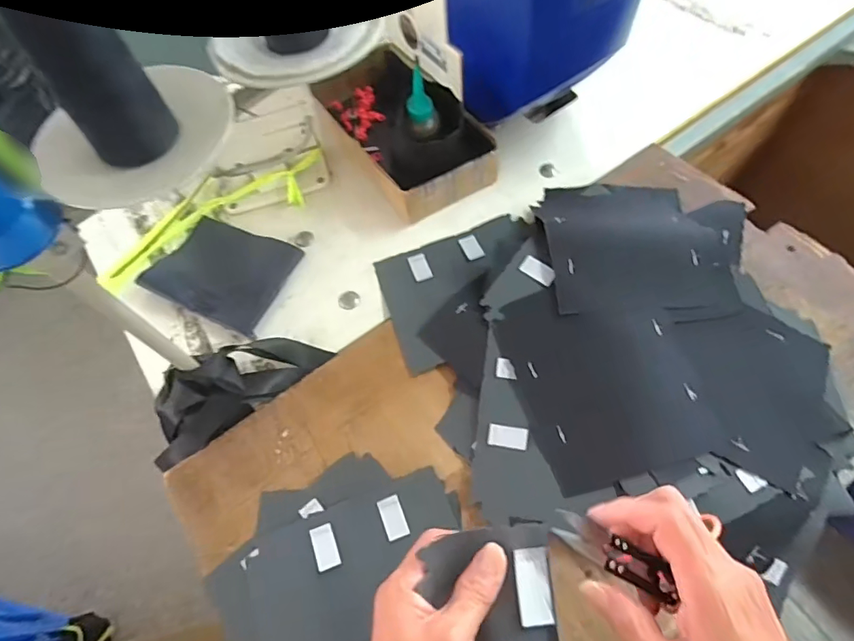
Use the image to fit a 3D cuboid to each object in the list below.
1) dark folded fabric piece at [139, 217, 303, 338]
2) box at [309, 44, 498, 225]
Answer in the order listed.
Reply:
[{"bbox_3d":[-0.254,-0.065,0.609,0.167,0.007,0.123,22,65,16],"label":"dark folded fabric piece"},{"bbox_3d":[-0.040,-0.284,0.639,0.141,0.135,0.290,-30,62,-9],"label":"box"}]

